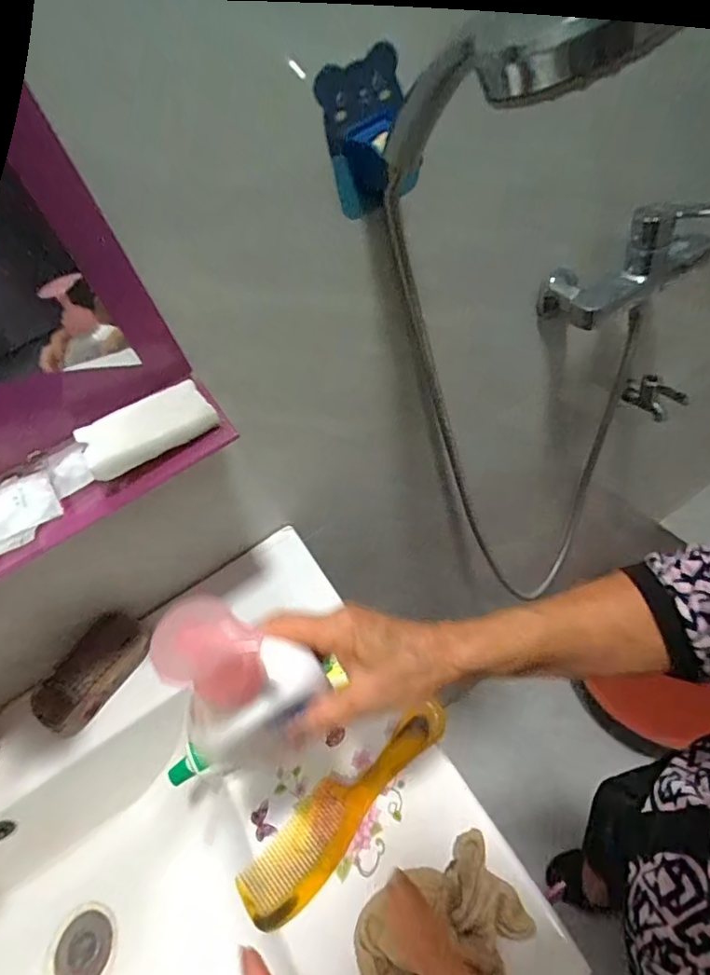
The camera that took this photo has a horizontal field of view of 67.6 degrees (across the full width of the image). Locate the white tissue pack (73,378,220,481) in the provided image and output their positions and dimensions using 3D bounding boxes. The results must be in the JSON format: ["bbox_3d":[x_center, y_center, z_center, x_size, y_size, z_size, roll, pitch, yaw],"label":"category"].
[{"bbox_3d":[-0.161,-0.047,0.411,0.098,0.021,0.054,-27,46,-20],"label":"white tissue pack"}]

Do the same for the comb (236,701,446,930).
[{"bbox_3d":[-0.006,0.254,0.432,0.203,0.006,0.047,-42,56,-19],"label":"comb"}]

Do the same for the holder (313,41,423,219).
[{"bbox_3d":[0.011,-0.272,0.415,0.064,0.103,0.058,-12,43,-4],"label":"holder"}]

